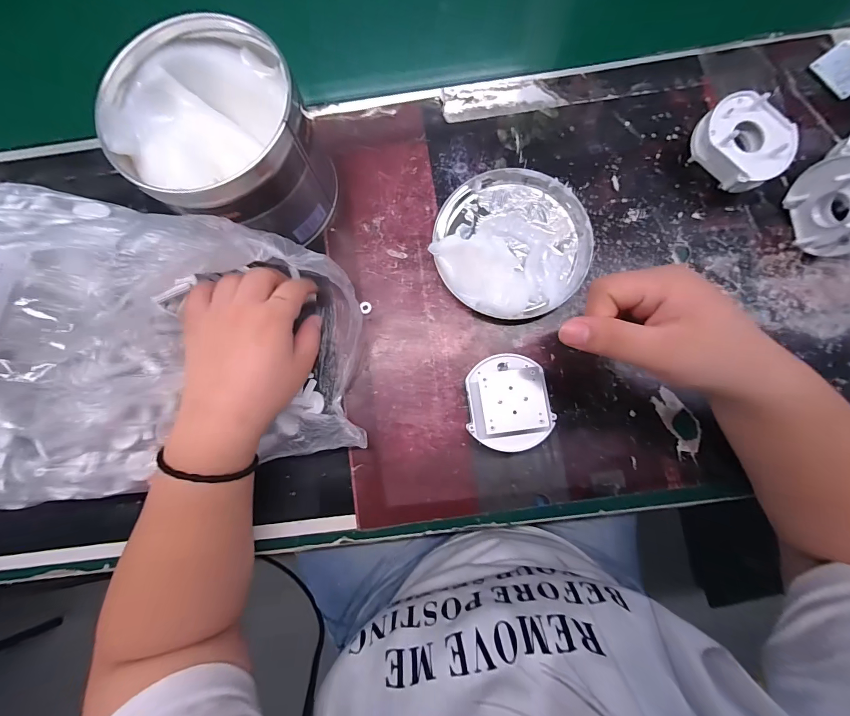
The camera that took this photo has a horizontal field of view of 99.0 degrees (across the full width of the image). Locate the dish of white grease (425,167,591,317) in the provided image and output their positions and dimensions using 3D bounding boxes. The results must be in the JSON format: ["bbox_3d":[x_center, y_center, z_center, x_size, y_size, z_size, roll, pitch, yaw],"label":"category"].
[{"bbox_3d":[0.072,-0.098,0.301,0.126,0.026,0.126,0,82,2],"label":"dish of white grease"}]

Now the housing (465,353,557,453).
[{"bbox_3d":[0.062,0.033,0.273,0.059,0.044,0.068,-1,82,2],"label":"housing"}]

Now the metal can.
[{"bbox_3d":[-0.143,-0.158,0.278,0.125,0.102,0.128,0,82,2],"label":"metal can"}]

